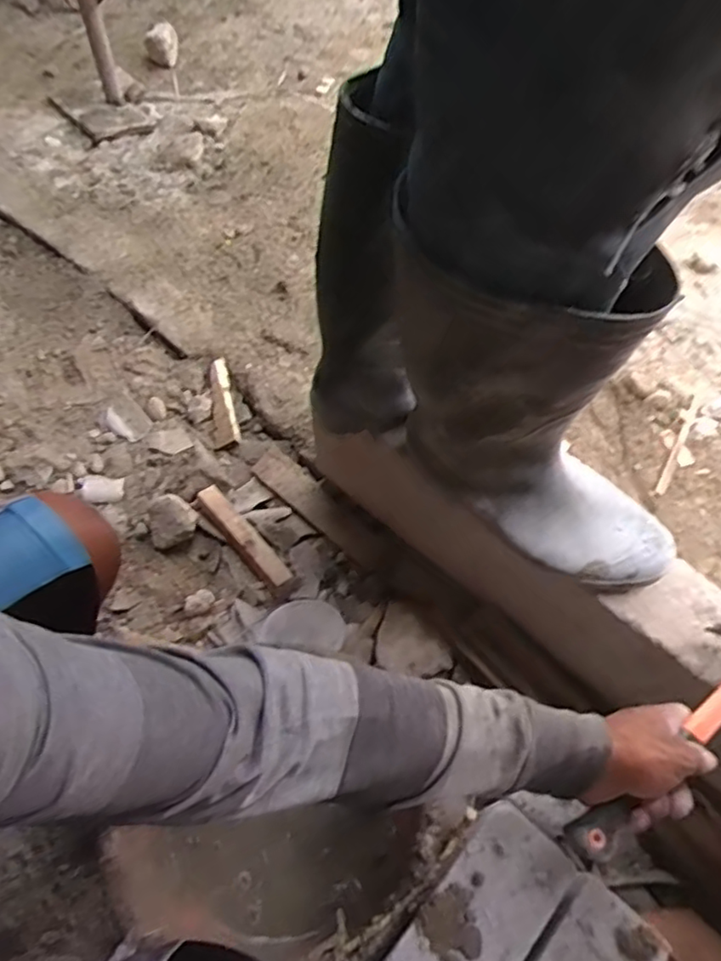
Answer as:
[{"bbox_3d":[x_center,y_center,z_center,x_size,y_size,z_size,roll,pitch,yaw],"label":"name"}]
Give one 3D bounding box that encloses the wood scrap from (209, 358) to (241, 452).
[{"bbox_3d":[-0.229,-0.126,1.011,0.041,0.026,0.163,-12,60,-8],"label":"wood scrap"}]

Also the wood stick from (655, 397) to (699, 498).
[{"bbox_3d":[0.533,-0.065,1.033,0.016,0.013,0.235,28,62,15],"label":"wood stick"}]

